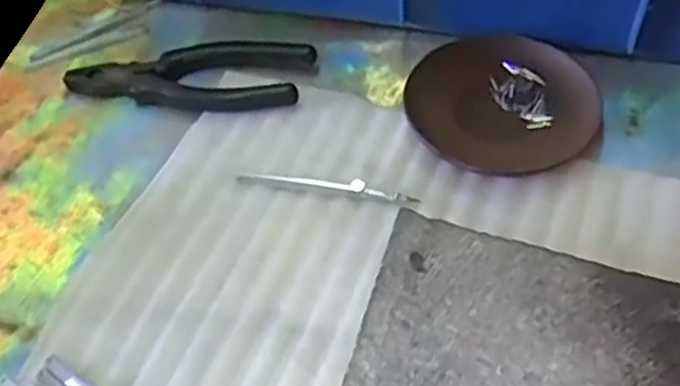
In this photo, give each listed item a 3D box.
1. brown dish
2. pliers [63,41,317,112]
[{"bbox_3d":[0.098,-0.058,0.452,0.112,0.010,0.118,-3,53,3],"label":"brown dish"},{"bbox_3d":[-0.102,-0.078,0.481,0.165,0.014,0.053,-2,54,4],"label":"pliers"}]

